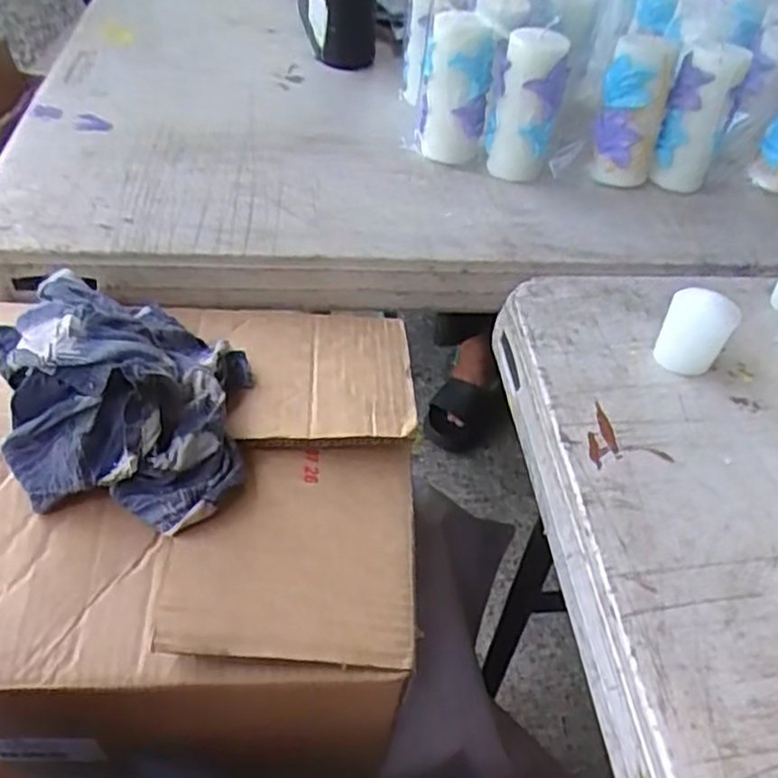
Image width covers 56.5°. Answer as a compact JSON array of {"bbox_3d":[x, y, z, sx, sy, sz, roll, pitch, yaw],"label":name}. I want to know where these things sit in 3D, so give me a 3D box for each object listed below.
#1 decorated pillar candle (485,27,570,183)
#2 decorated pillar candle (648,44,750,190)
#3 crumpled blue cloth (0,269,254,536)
[{"bbox_3d":[0.107,-0.222,0.575,0.054,0.109,0.041,13,45,6],"label":"decorated pillar candle"},{"bbox_3d":[0.245,-0.218,0.585,0.051,0.105,0.038,20,46,13],"label":"decorated pillar candle"},{"bbox_3d":[-0.155,-0.004,0.417,0.144,0.059,0.179,-9,47,-15],"label":"crumpled blue cloth"}]

